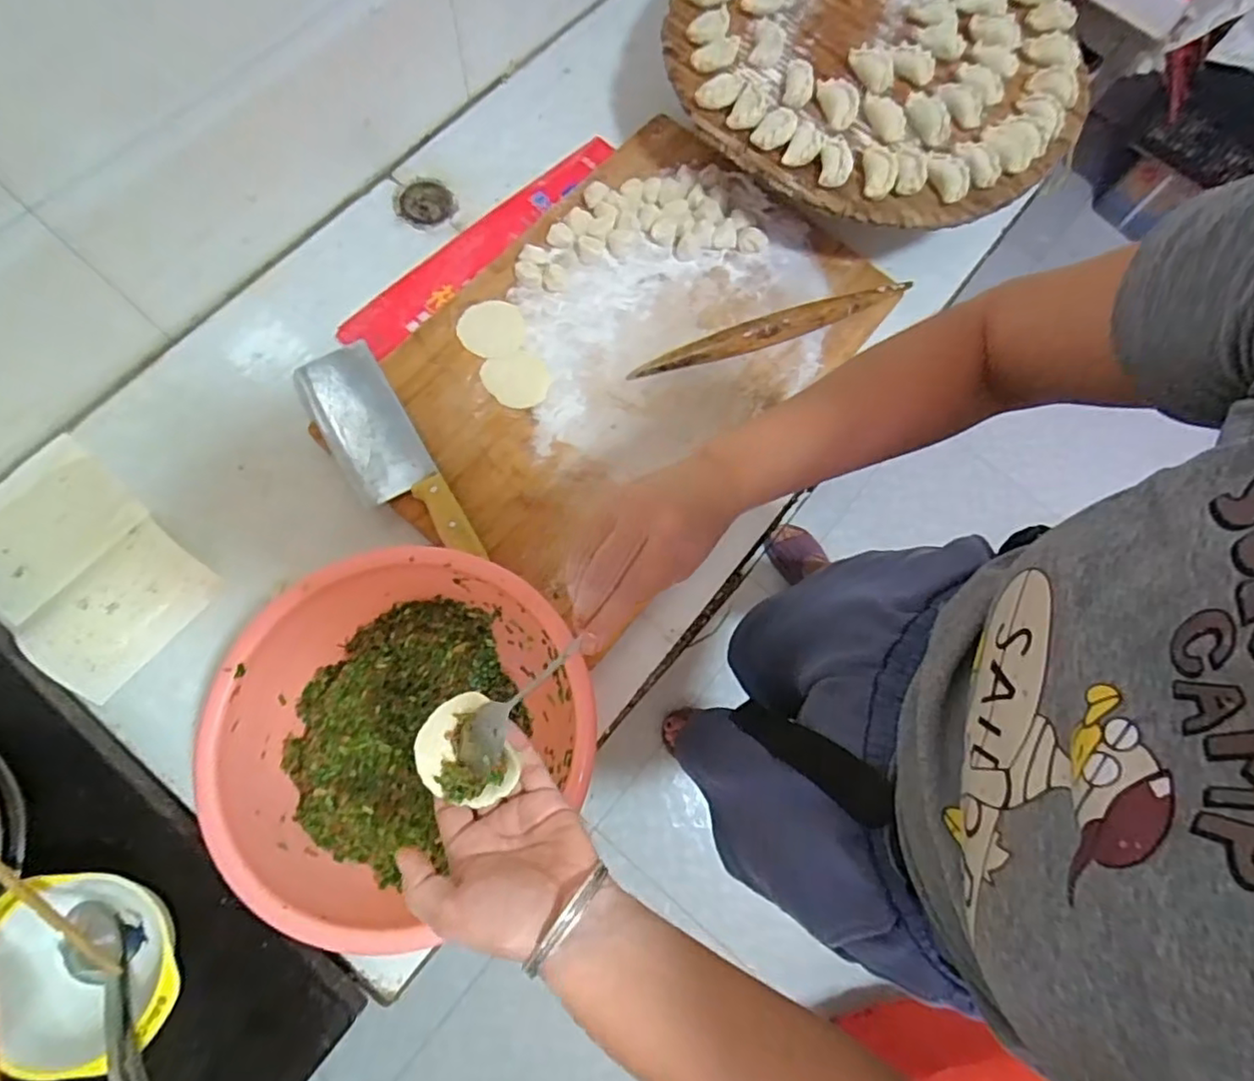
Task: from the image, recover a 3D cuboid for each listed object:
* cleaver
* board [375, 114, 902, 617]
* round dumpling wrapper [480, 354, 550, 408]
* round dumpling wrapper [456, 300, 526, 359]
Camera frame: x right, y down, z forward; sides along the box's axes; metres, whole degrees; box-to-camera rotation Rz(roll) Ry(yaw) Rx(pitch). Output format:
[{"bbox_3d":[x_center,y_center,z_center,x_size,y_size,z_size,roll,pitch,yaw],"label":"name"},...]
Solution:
[{"bbox_3d":[-0.240,-0.081,0.615,0.081,0.016,0.265,-30,79,-11],"label":"cleaver"},{"bbox_3d":[-0.023,-0.221,0.683,0.409,0.051,0.549,43,75,7],"label":"board"},{"bbox_3d":[-0.116,-0.167,0.655,0.066,0.005,0.061,1,75,-4],"label":"round dumpling wrapper"},{"bbox_3d":[-0.145,-0.227,0.670,0.068,0.005,0.069,4,73,-12],"label":"round dumpling wrapper"}]

